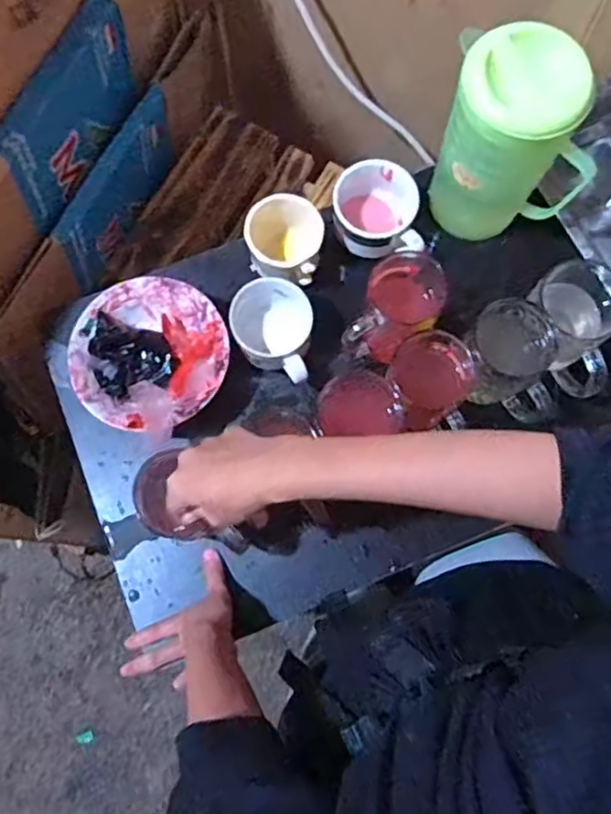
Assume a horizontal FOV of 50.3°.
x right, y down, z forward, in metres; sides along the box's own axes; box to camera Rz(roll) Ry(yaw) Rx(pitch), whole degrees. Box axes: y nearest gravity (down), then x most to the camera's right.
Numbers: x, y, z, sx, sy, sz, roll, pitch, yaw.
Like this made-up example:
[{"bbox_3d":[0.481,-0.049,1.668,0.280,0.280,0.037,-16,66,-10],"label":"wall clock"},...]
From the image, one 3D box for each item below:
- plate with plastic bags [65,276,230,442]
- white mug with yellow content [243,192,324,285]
[{"bbox_3d":[-0.154,-0.051,0.656,0.150,0.039,0.153,0,79,1],"label":"plate with plastic bags"},{"bbox_3d":[-0.021,-0.174,0.693,0.077,0.085,0.085,4,79,2],"label":"white mug with yellow content"}]

